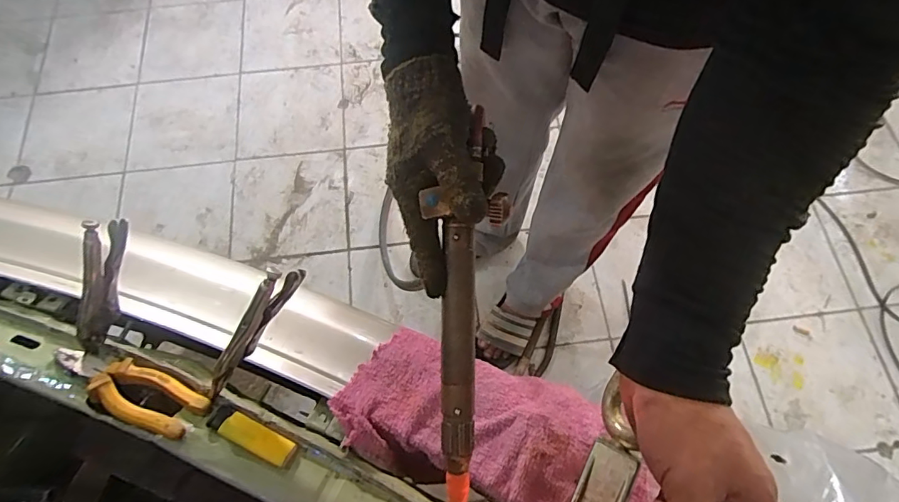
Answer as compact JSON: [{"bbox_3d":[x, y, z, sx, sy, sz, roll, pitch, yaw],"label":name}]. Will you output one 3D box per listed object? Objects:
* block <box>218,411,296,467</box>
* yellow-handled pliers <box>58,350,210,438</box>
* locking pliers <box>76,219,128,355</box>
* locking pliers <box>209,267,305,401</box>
[{"bbox_3d":[-0.173,0.169,0.441,0.067,0.004,0.023,26,53,8],"label":"block"},{"bbox_3d":[-0.298,0.125,0.447,0.153,0.028,0.047,20,70,9],"label":"yellow-handled pliers"},{"bbox_3d":[-0.327,0.035,0.458,0.011,0.041,0.129,17,103,8],"label":"locking pliers"},{"bbox_3d":[-0.177,0.075,0.429,0.012,0.033,0.149,41,108,16],"label":"locking pliers"}]

